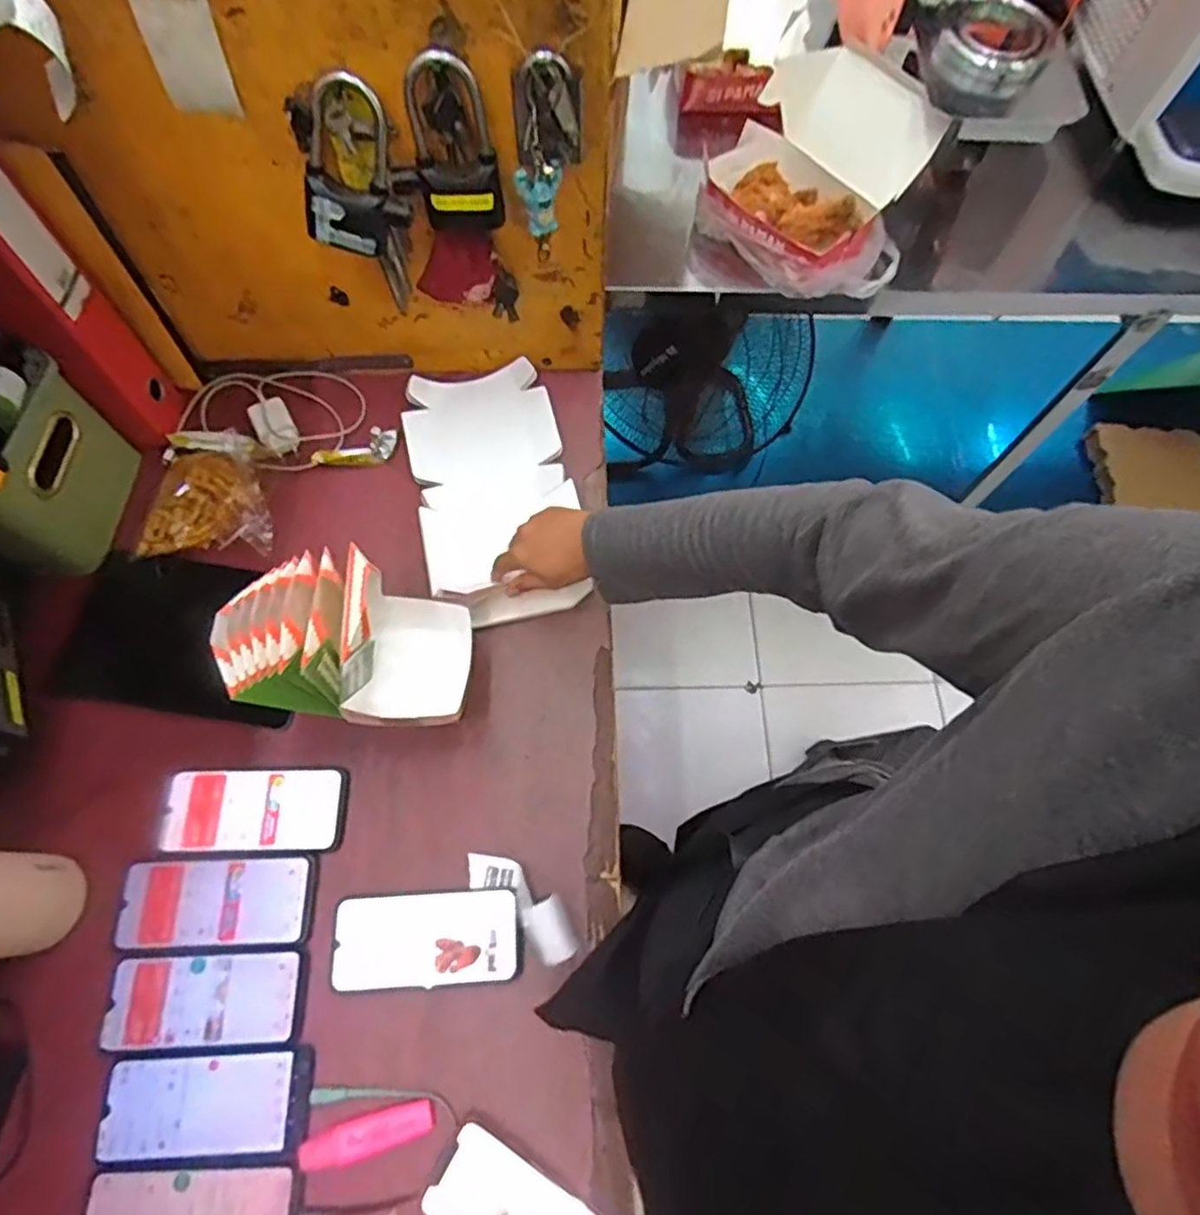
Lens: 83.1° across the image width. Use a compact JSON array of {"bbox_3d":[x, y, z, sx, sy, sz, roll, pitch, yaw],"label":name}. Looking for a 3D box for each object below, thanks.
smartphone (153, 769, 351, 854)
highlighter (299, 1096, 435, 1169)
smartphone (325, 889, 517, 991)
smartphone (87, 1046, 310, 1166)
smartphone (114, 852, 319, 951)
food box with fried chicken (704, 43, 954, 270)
[{"bbox_3d":[-0.332,0.194,0.647,0.171,0.007,0.075,0,68,-2],"label":"smartphone"},{"bbox_3d":[-0.191,0.434,0.557,0.108,0.017,0.028,-14,69,-7],"label":"highlighter"},{"bbox_3d":[-0.157,0.300,0.612,0.166,0.009,0.075,-2,68,-3],"label":"smartphone"},{"bbox_3d":[-0.329,0.416,0.564,0.165,0.007,0.073,-2,68,-2],"label":"smartphone"},{"bbox_3d":[-0.349,0.270,0.617,0.165,0.005,0.076,-1,68,-2],"label":"smartphone"},{"bbox_3d":[0.265,-0.553,0.827,0.242,0.110,0.257,35,71,12],"label":"food box with fried chicken"}]

